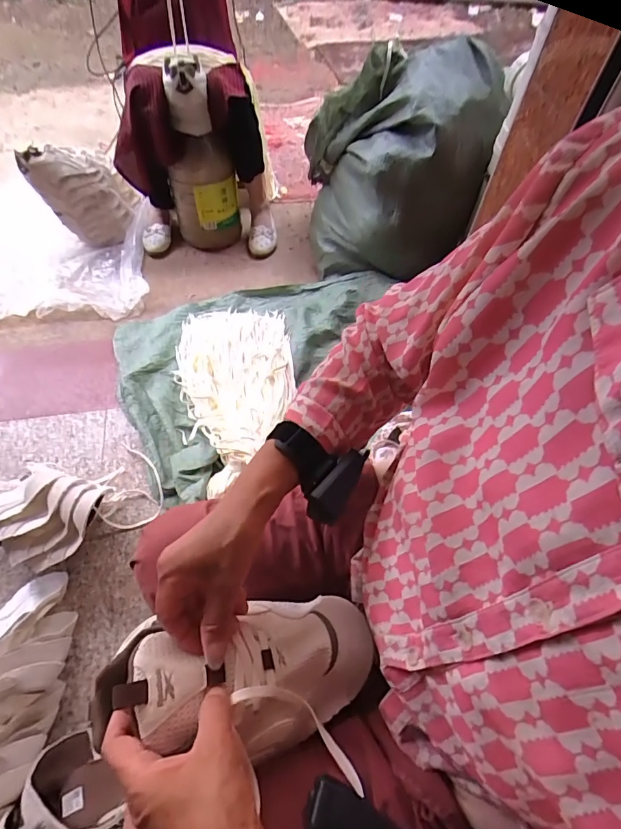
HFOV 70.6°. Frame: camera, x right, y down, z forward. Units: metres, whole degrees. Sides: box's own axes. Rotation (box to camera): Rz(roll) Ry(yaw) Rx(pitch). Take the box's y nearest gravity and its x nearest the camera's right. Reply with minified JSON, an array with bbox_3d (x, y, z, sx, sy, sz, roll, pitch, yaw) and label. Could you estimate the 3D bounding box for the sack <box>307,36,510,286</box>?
[{"bbox_3d":[0.221,-0.687,1.192,0.423,0.445,0.495,-1,59,-2],"label":"sack"}]

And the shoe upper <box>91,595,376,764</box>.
[{"bbox_3d":[-0.058,0.220,0.379,0.222,0.068,0.115,3,53,-23],"label":"shoe upper"}]

